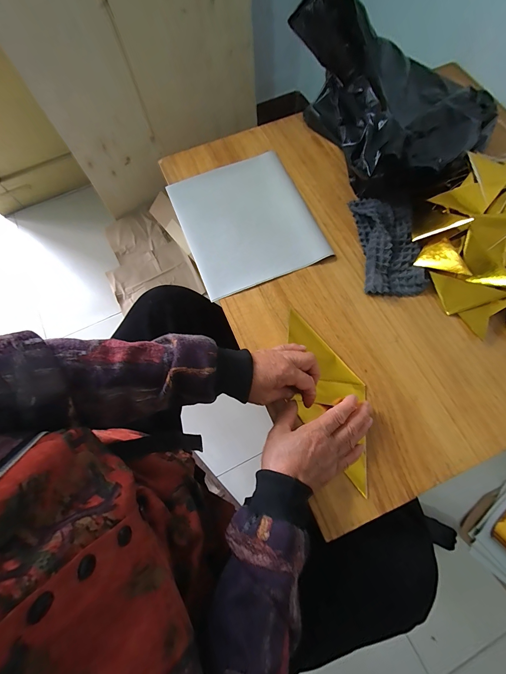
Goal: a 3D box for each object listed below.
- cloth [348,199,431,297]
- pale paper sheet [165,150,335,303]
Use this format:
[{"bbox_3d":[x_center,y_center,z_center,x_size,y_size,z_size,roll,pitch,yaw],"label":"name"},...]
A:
[{"bbox_3d":[0.216,-0.152,0.459,0.091,0.026,0.179,-5,71,0],"label":"cloth"},{"bbox_3d":[-0.012,-0.200,0.490,0.210,0.020,0.242,-22,72,-6],"label":"pale paper sheet"}]

